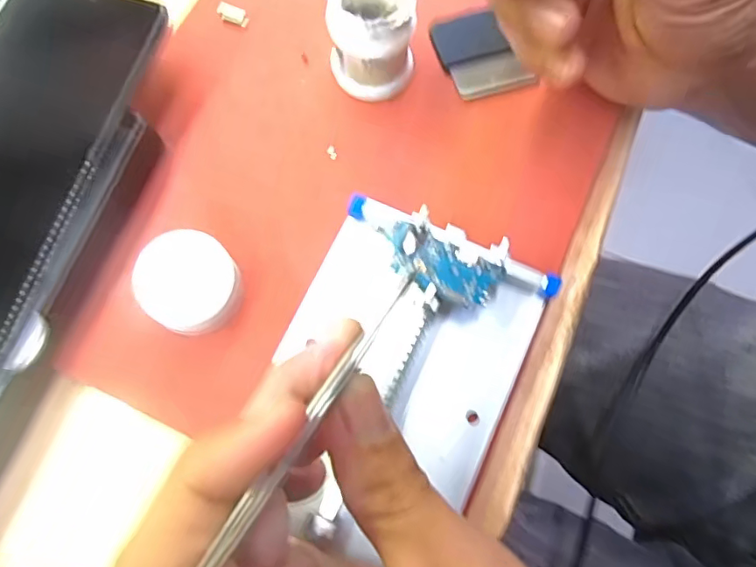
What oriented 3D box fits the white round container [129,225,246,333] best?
[{"bbox_3d":[-0.069,0.000,0.200,0.034,0.014,0.037,0,73,1],"label":"white round container"}]

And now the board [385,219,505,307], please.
[{"bbox_3d":[0.022,-0.006,0.193,0.042,0.004,0.018,26,76,4],"label":"board"}]

